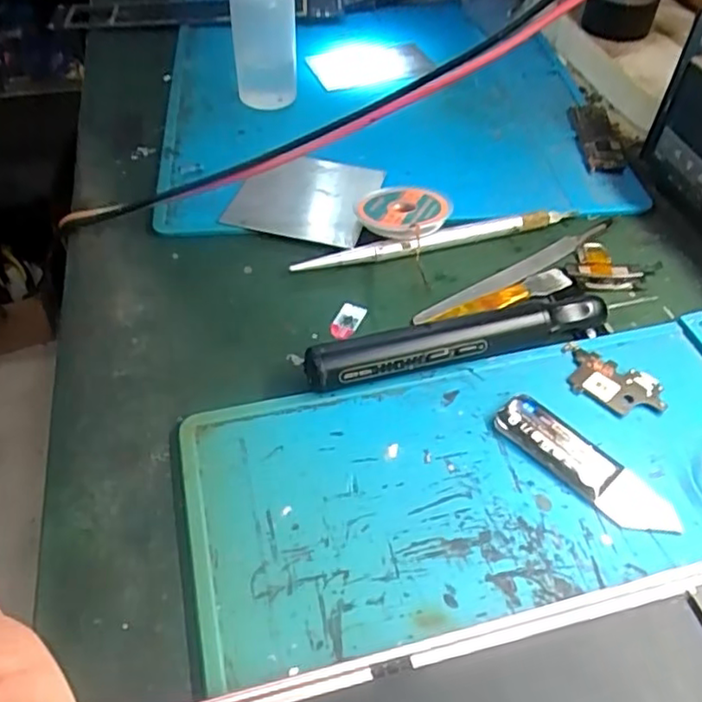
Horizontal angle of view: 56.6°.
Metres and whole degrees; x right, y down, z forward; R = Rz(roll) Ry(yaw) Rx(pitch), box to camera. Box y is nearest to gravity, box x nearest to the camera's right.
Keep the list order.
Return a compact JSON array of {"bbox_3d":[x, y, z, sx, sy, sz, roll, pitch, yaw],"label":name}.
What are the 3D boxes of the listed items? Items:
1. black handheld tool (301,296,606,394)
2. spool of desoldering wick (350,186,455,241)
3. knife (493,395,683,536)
[{"bbox_3d":[0.043,-0.004,0.255,0.122,0.016,0.014,-13,49,-11],"label":"black handheld tool"},{"bbox_3d":[0.024,-0.065,0.303,0.043,0.008,0.036,7,49,15],"label":"spool of desoldering wick"},{"bbox_3d":[0.081,0.039,0.224,0.021,0.006,0.066,-36,57,-28],"label":"knife"}]

